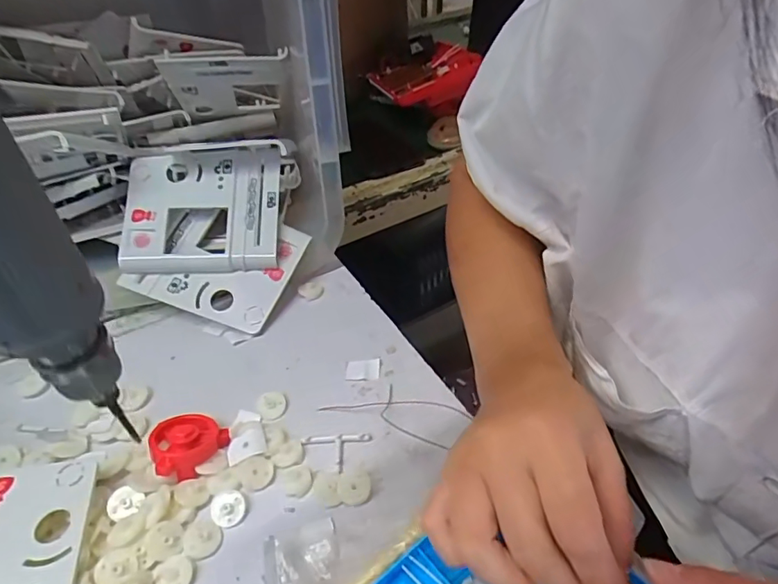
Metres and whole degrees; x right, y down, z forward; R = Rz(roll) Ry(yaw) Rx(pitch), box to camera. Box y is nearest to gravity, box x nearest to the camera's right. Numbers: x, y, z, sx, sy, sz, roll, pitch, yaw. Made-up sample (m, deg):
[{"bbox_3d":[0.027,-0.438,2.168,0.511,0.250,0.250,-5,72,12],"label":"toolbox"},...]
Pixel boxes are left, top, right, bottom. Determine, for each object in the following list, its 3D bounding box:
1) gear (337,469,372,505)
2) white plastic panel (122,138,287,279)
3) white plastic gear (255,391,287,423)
[{"bbox_3d":[-0.024,0.134,0.355,0.022,0.004,0.024,-14,43,-11],"label":"gear"},{"bbox_3d":[-0.179,-0.081,0.499,0.143,0.040,0.132,1,78,-6],"label":"white plastic panel"},{"bbox_3d":[-0.093,0.089,0.406,0.023,0.004,0.024,-15,43,-12],"label":"white plastic gear"}]

